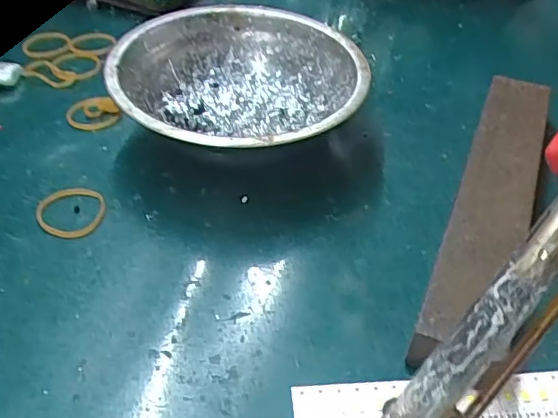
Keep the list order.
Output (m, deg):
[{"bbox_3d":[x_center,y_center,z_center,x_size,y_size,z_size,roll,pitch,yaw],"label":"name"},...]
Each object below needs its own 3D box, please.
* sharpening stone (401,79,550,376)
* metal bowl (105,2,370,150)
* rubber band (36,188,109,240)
[{"bbox_3d":[0.096,-0.004,0.257,0.032,0.018,0.186,18,46,16],"label":"sharpening stone"},{"bbox_3d":[-0.019,-0.057,0.292,0.123,0.043,0.121,2,43,-2],"label":"metal bowl"},{"bbox_3d":[-0.094,0.001,0.256,0.030,0.004,0.032,-9,45,-13],"label":"rubber band"}]

